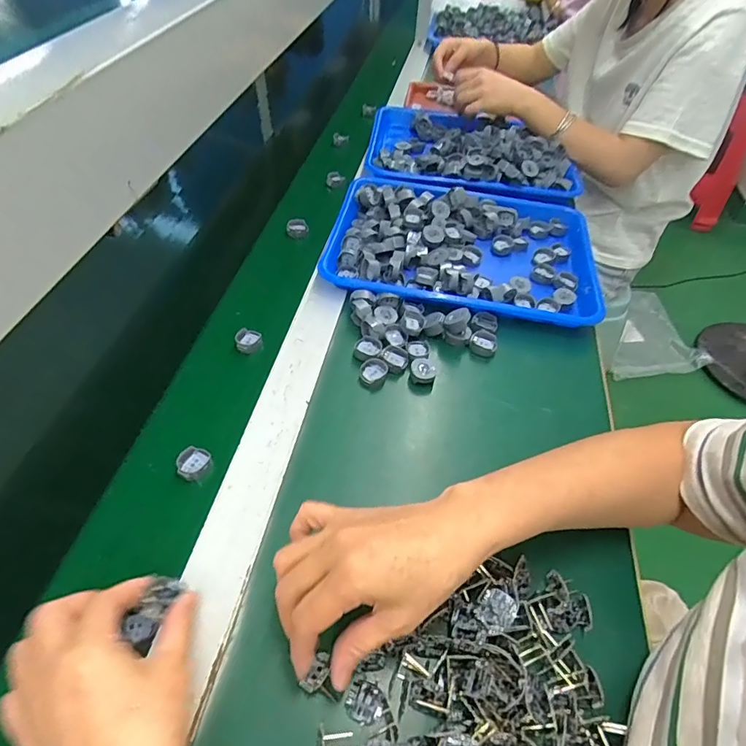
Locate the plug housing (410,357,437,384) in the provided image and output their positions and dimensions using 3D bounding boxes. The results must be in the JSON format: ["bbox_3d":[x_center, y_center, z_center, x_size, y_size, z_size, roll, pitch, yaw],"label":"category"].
[{"bbox_3d":[0.051,0.001,0.506,0.026,0.022,0.026,3,48,-3],"label":"plug housing"}]

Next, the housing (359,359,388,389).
[{"bbox_3d":[0.001,0.001,0.504,0.029,0.012,0.029,-3,65,7],"label":"housing"}]

